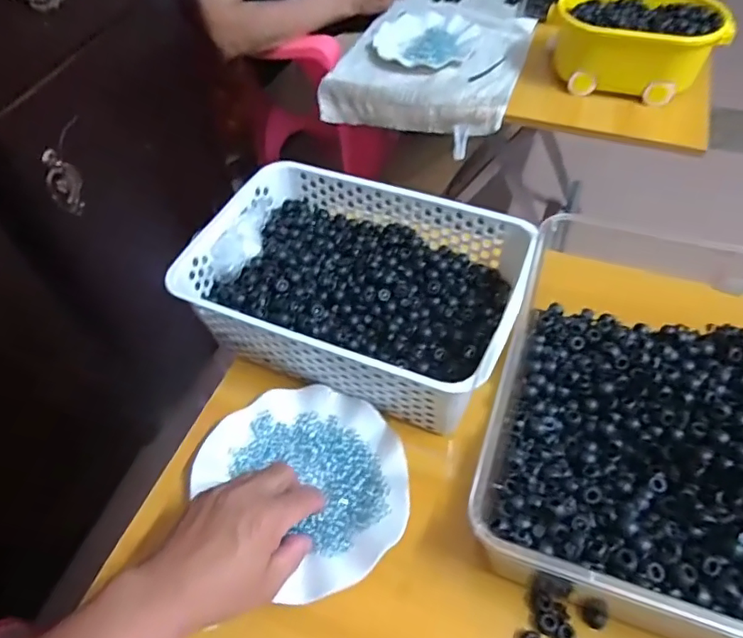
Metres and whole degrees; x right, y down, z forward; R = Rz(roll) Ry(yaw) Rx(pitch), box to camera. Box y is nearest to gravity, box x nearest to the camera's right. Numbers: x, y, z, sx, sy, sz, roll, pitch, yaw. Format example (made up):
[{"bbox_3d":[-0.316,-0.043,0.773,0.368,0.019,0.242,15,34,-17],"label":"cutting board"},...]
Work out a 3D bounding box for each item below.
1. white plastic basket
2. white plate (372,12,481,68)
[{"bbox_3d":[-0.014,-0.032,0.544,0.308,0.096,0.210,18,55,16],"label":"white plastic basket"},{"bbox_3d":[0.094,-0.496,0.956,0.176,0.024,0.173,-1,52,2],"label":"white plate"}]

